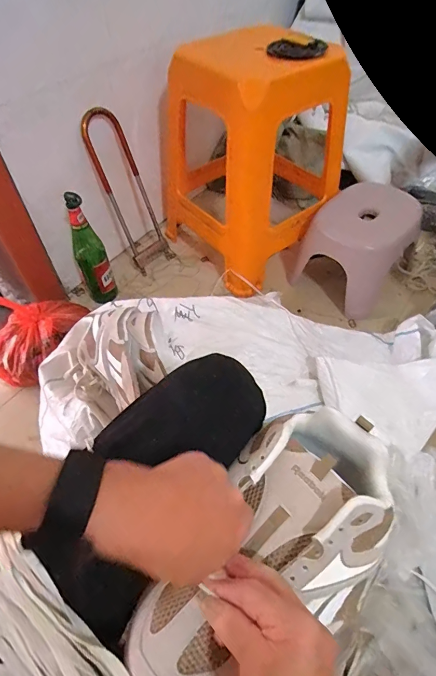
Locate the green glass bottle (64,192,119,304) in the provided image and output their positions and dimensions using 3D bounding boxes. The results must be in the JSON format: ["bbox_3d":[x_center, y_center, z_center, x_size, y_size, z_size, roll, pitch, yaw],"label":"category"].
[{"bbox_3d":[-0.295,-0.196,0.885,0.065,0.272,0.057,-27,56,-18],"label":"green glass bottle"}]

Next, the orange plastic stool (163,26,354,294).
[{"bbox_3d":[0.050,-0.447,0.966,0.333,0.451,0.413,-36,59,-23],"label":"orange plastic stool"}]

